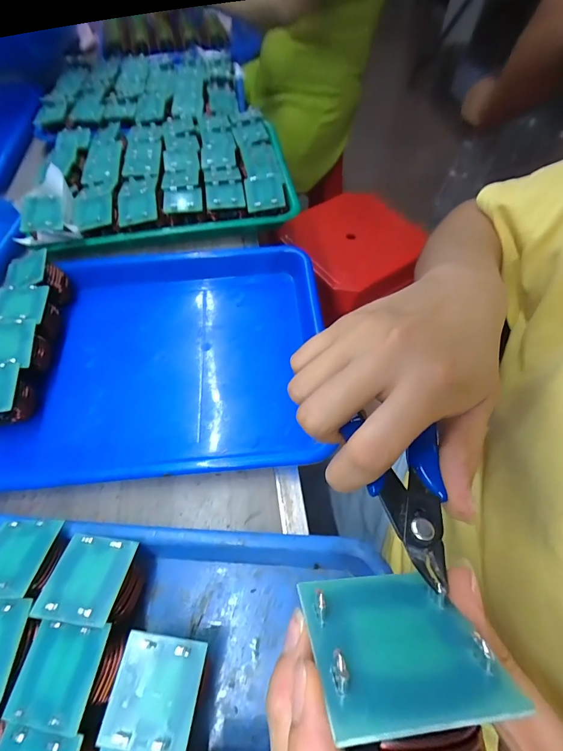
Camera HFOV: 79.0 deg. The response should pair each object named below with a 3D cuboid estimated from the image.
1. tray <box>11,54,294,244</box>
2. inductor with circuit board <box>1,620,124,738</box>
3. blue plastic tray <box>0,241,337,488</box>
[{"bbox_3d":[-0.202,-0.399,0.538,0.346,0.048,0.561,-12,60,-6],"label":"tray"},{"bbox_3d":[-0.122,0.167,0.195,0.047,0.026,0.045,6,60,5],"label":"inductor with circuit board"},{"bbox_3d":[-0.114,-0.033,0.340,0.295,0.032,0.272,-1,60,0],"label":"blue plastic tray"}]

